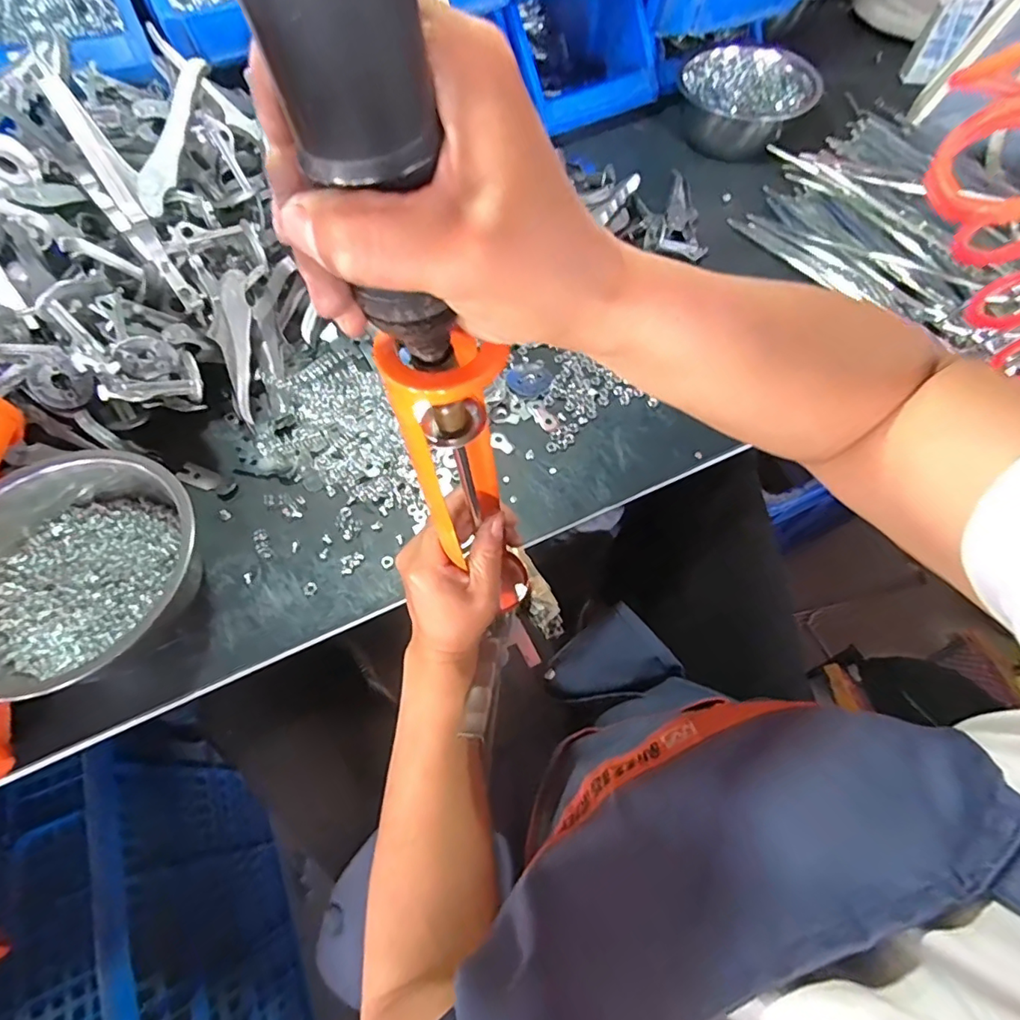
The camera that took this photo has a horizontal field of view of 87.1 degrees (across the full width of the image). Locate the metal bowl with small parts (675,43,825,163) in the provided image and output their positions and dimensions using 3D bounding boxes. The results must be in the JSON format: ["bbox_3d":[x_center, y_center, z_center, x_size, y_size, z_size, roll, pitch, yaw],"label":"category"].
[{"bbox_3d":[0.327,-0.568,0.745,0.156,0.070,0.158,0,63,-1],"label":"metal bowl with small parts"}]

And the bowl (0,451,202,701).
[{"bbox_3d":[-0.331,0.051,0.413,0.147,0.077,0.184,17,64,8],"label":"bowl"}]

